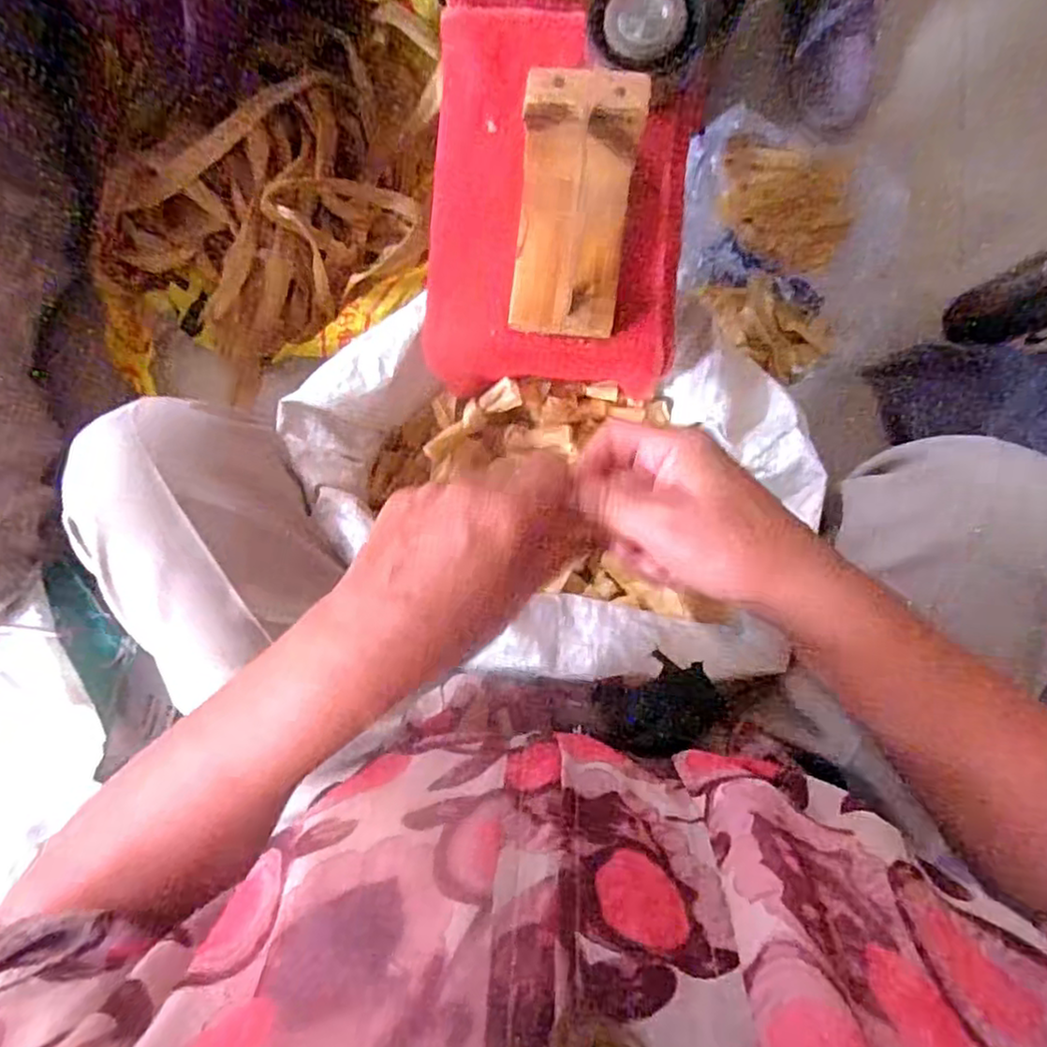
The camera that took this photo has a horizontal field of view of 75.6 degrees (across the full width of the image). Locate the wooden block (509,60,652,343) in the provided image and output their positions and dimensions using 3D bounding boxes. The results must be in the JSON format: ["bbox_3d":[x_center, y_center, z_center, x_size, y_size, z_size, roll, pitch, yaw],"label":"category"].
[{"bbox_3d":[0.025,-0.161,0.353,0.059,0.072,0.103,7,90,3],"label":"wooden block"}]

